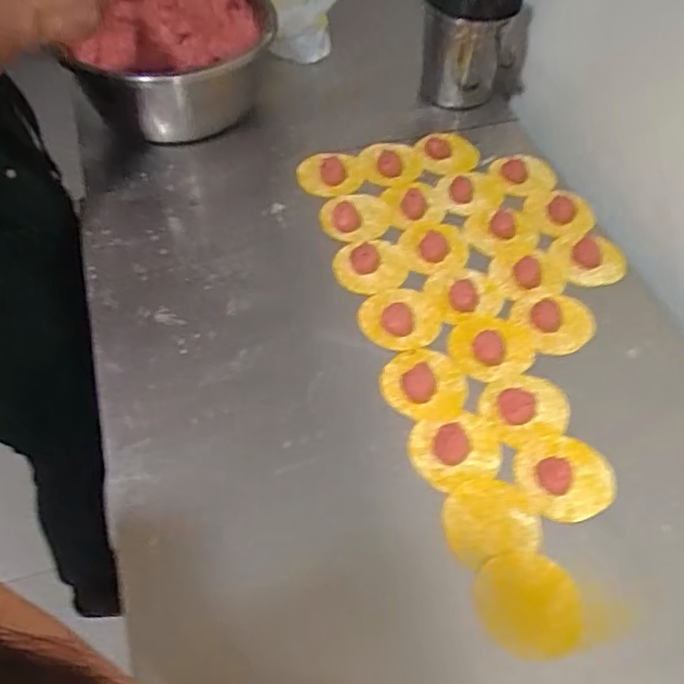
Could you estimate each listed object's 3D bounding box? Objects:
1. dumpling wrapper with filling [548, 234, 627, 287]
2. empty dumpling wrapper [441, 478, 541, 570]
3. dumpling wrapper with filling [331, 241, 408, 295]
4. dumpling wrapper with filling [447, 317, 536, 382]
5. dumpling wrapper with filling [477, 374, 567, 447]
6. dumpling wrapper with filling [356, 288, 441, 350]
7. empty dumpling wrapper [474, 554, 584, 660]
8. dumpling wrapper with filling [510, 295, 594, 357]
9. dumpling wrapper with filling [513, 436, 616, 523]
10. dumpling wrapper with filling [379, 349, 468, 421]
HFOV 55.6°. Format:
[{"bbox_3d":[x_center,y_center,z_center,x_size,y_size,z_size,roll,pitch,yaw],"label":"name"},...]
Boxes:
[{"bbox_3d":[0.291,-0.097,0.760,0.085,0.009,0.075,-10,55,-7],"label":"dumpling wrapper with filling"},{"bbox_3d":[0.129,0.157,0.570,0.083,0.008,0.071,-13,55,-8],"label":"empty dumpling wrapper"},{"bbox_3d":[0.033,-0.092,0.745,0.083,0.019,0.081,6,54,5],"label":"dumpling wrapper with filling"},{"bbox_3d":[0.157,0.001,0.676,0.088,0.013,0.078,-8,54,-5],"label":"dumpling wrapper with filling"},{"bbox_3d":[0.179,0.060,0.630,0.082,0.017,0.077,0,54,0],"label":"dumpling wrapper with filling"},{"bbox_3d":[0.062,-0.028,0.697,0.085,0.016,0.080,0,54,0],"label":"dumpling wrapper with filling"},{"bbox_3d":[0.149,0.211,0.522,0.081,0.004,0.079,-1,51,1],"label":"empty dumpling wrapper"},{"bbox_3d":[0.232,-0.021,0.704,0.082,0.008,0.076,0,54,0],"label":"dumpling wrapper with filling"},{"bbox_3d":[0.202,0.120,0.587,0.081,0.015,0.081,0,54,0],"label":"dumpling wrapper with filling"},{"bbox_3d":[0.085,0.042,0.653,0.080,0.012,0.084,0,54,0],"label":"dumpling wrapper with filling"}]

